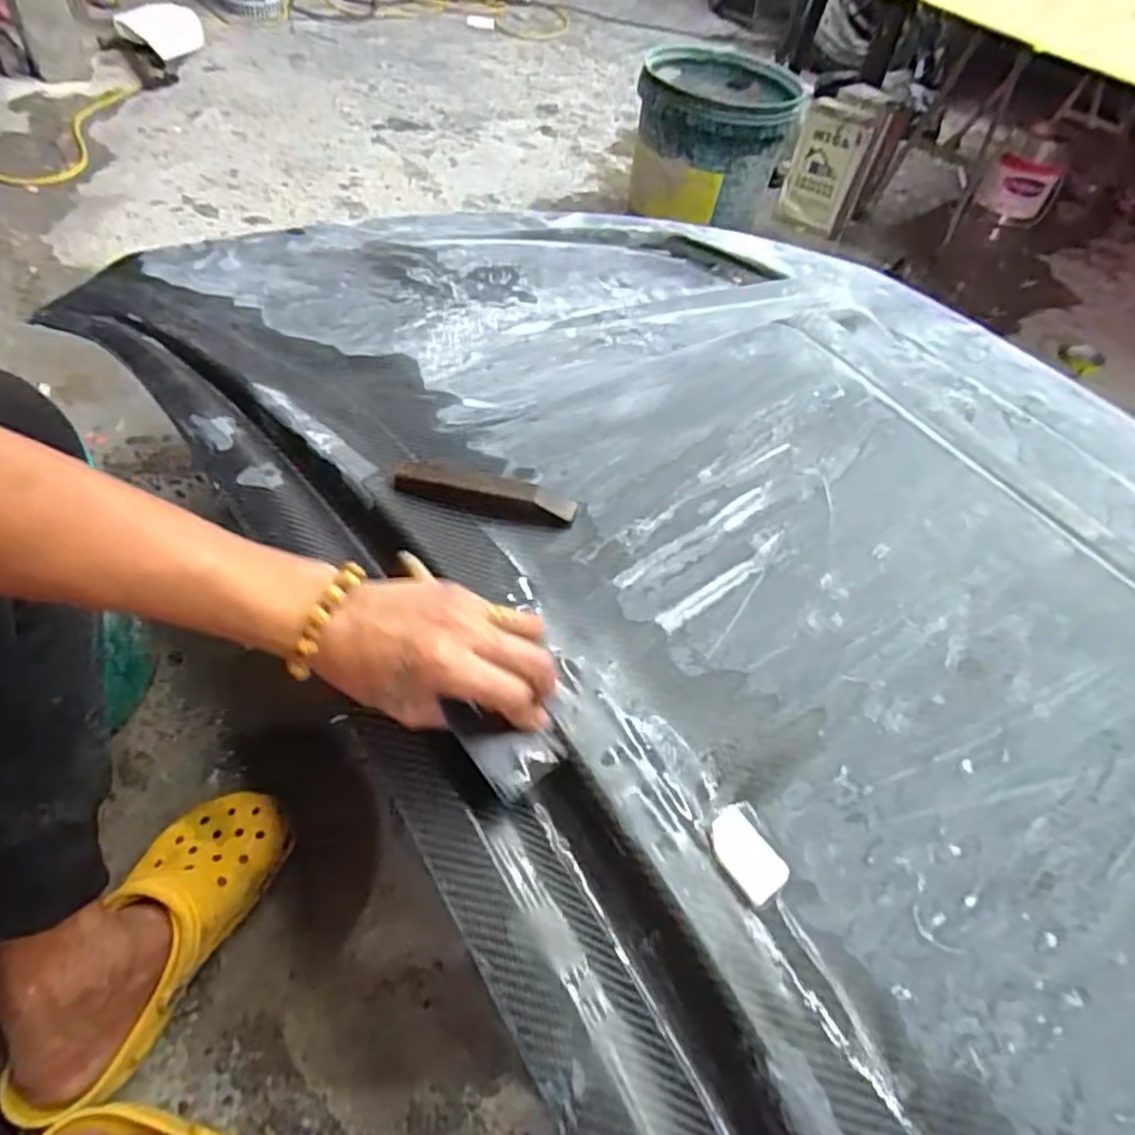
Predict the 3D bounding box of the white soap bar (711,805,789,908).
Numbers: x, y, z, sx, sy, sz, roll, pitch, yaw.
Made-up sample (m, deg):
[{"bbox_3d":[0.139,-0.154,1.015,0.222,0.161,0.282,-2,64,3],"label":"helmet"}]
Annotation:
[{"bbox_3d":[0.100,0.161,0.387,0.029,0.006,0.048,-26,55,-26],"label":"white soap bar"}]

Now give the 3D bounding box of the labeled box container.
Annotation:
[{"bbox_3d":[0.603,-0.917,1.579,0.166,0.220,0.142,25,50,16],"label":"labeled box container"}]

